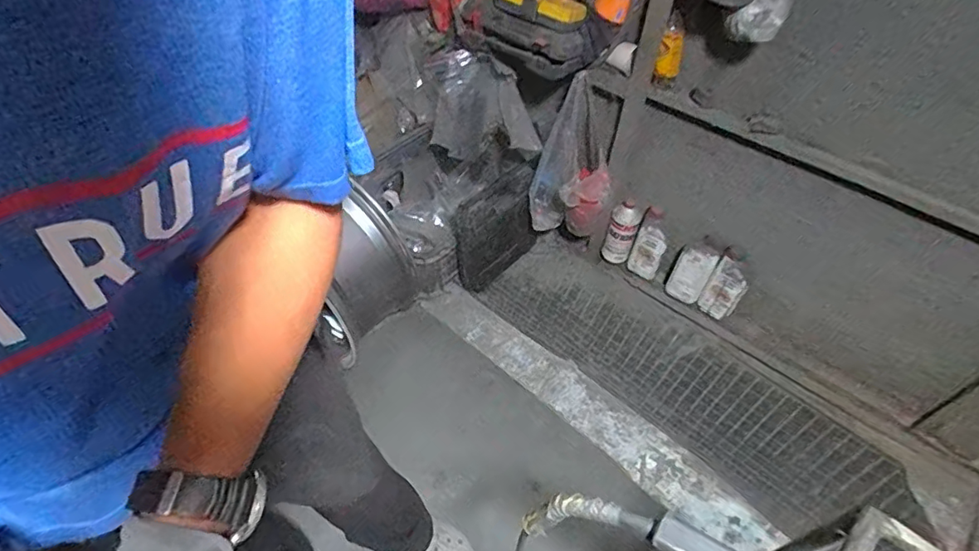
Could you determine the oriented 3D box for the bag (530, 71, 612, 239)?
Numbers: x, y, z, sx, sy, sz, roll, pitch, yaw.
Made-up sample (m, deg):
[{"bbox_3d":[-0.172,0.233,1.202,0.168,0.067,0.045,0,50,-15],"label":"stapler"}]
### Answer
[{"bbox_3d":[0.238,-0.278,1.421,0.189,0.384,0.231,-33,58,-27],"label":"bag"}]

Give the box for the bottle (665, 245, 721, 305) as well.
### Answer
[{"bbox_3d":[0.578,-0.007,1.494,0.098,0.186,0.051,34,56,24],"label":"bottle"}]

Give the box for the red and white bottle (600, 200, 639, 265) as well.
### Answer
[{"bbox_3d":[0.388,-0.114,1.561,0.081,0.219,0.064,17,51,12],"label":"red and white bottle"}]

